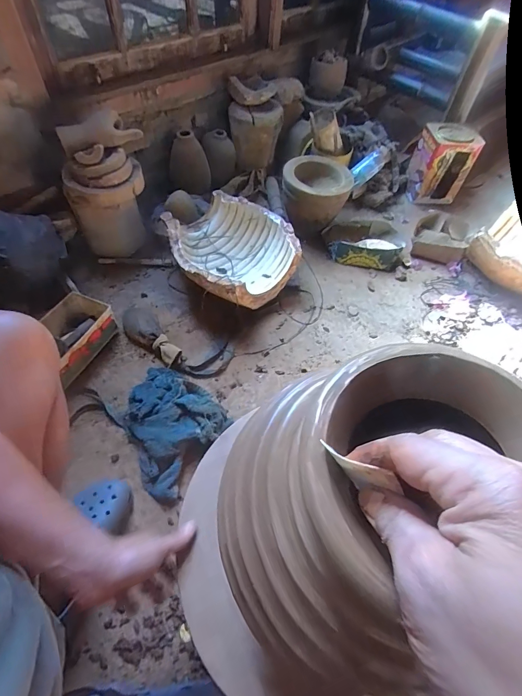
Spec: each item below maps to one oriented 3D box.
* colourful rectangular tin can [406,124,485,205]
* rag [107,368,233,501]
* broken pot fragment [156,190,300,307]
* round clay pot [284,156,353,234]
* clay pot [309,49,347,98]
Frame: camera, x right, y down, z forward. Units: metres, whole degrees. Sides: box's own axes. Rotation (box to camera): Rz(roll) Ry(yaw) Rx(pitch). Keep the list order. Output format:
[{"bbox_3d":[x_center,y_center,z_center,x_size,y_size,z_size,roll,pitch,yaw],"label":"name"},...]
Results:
[{"bbox_3d":[0.652,-0.674,1.319,0.195,0.217,0.133,4,55,-2],"label":"colourful rectangular tin can"},{"bbox_3d":[-0.219,0.169,0.815,0.260,0.057,0.238,34,60,18],"label":"rag"},{"bbox_3d":[-0.088,-0.266,1.061,0.326,0.173,0.339,2,56,-3],"label":"broken pot fragment"},{"bbox_3d":[0.174,-0.487,1.191,0.204,0.178,0.204,2,56,-3],"label":"round clay pot"},{"bbox_3d":[0.253,-1.038,1.363,0.134,0.116,0.108,9,55,1],"label":"clay pot"}]

